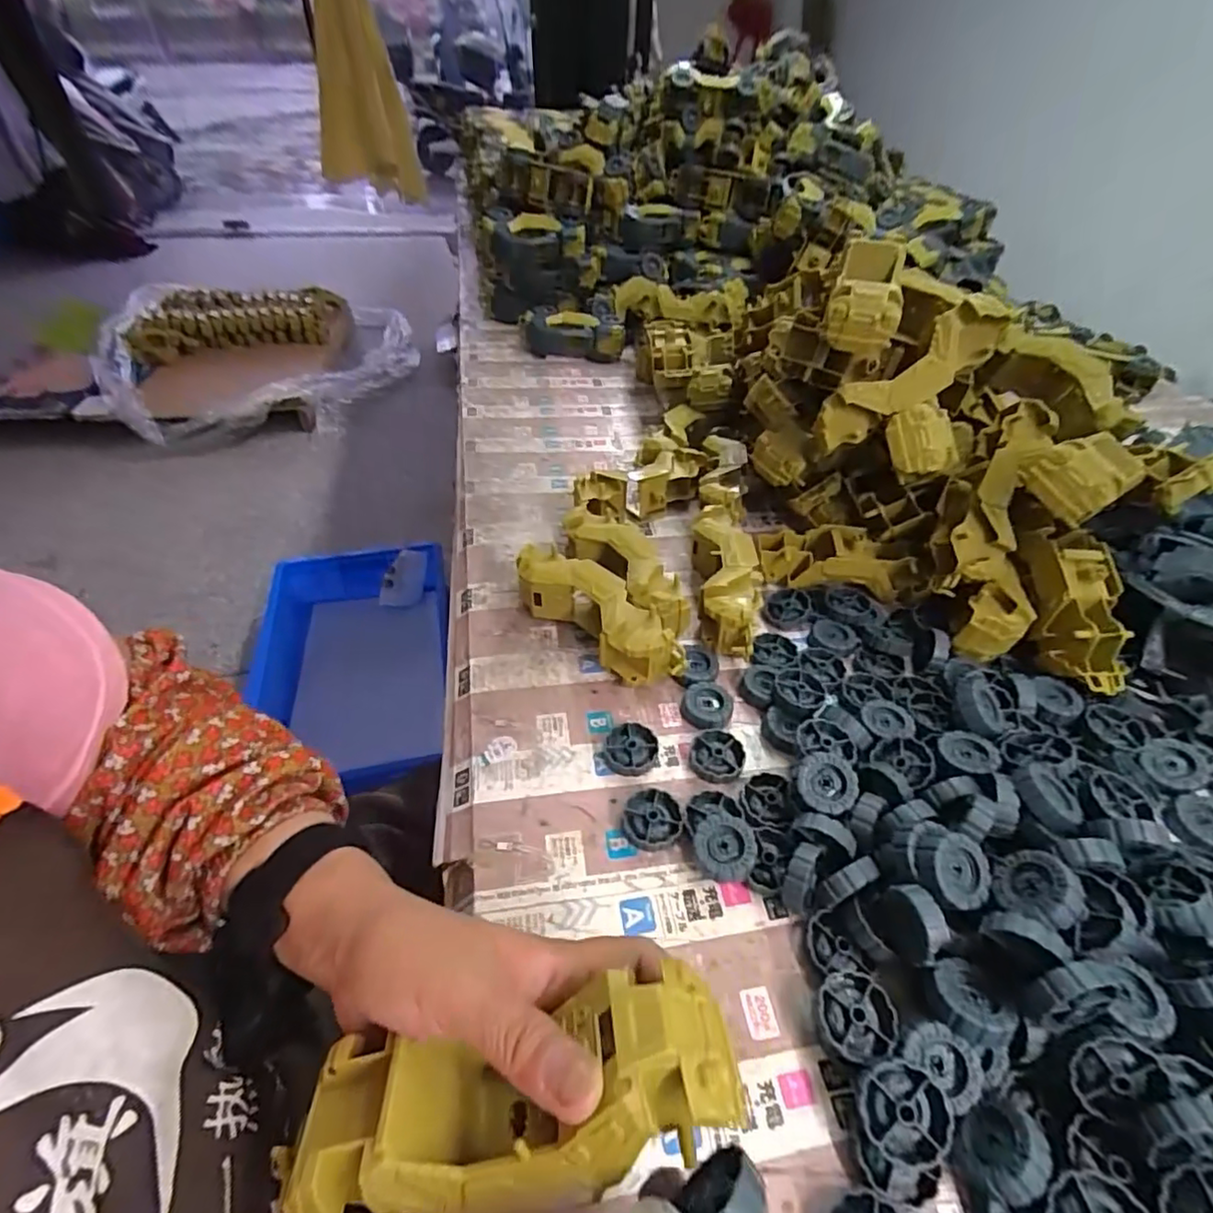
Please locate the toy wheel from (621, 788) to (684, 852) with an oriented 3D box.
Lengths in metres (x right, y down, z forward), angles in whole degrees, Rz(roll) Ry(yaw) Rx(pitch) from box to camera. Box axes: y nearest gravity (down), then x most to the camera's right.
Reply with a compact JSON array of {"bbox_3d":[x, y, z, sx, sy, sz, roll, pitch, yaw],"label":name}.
[{"bbox_3d":[0.030,0.139,0.385,0.038,0.010,0.040,3,43,-3],"label":"toy wheel"}]

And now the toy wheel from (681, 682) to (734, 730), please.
[{"bbox_3d":[0.078,0.077,0.455,0.038,0.011,0.039,3,43,-3],"label":"toy wheel"}]

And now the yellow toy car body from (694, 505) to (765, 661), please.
[{"bbox_3d":[0.109,-0.027,0.534,0.057,0.048,0.177,6,43,0],"label":"yellow toy car body"}]

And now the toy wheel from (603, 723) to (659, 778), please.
[{"bbox_3d":[0.019,0.102,0.425,0.037,0.010,0.039,3,43,-3],"label":"toy wheel"}]

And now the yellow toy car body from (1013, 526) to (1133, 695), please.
[{"bbox_3d":[0.377,0.002,0.472,0.059,0.037,0.132,-2,75,-8],"label":"yellow toy car body"}]

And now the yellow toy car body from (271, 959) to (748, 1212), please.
[{"bbox_3d":[-0.033,0.184,0.219,0.162,0.045,0.060,-16,45,1],"label":"yellow toy car body"}]

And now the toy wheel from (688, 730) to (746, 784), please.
[{"bbox_3d":[0.080,0.107,0.422,0.037,0.010,0.040,3,43,-3],"label":"toy wheel"}]

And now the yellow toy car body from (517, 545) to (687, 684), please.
[{"bbox_3d":[-0.010,0.010,0.494,0.167,0.063,0.050,34,50,27],"label":"yellow toy car body"}]

